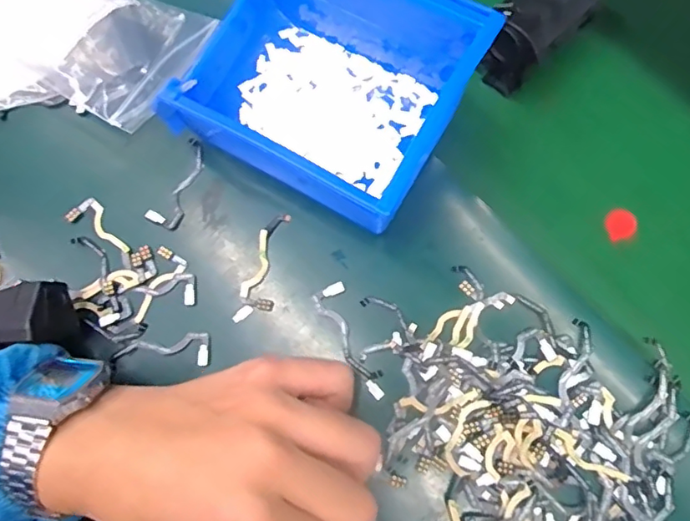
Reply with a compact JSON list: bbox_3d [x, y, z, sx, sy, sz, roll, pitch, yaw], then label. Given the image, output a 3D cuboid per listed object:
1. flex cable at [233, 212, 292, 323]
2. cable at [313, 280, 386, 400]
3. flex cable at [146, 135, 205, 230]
[{"bbox_3d":[-0.044,0.003,0.294,0.019,0.005,0.061,10,77,5],"label":"flex cable"},{"bbox_3d":[0.005,0.042,0.283,0.017,0.004,0.062,-29,77,-4],"label":"cable"},{"bbox_3d":[-0.092,-0.043,0.309,0.019,0.004,0.054,24,79,8],"label":"flex cable"}]

